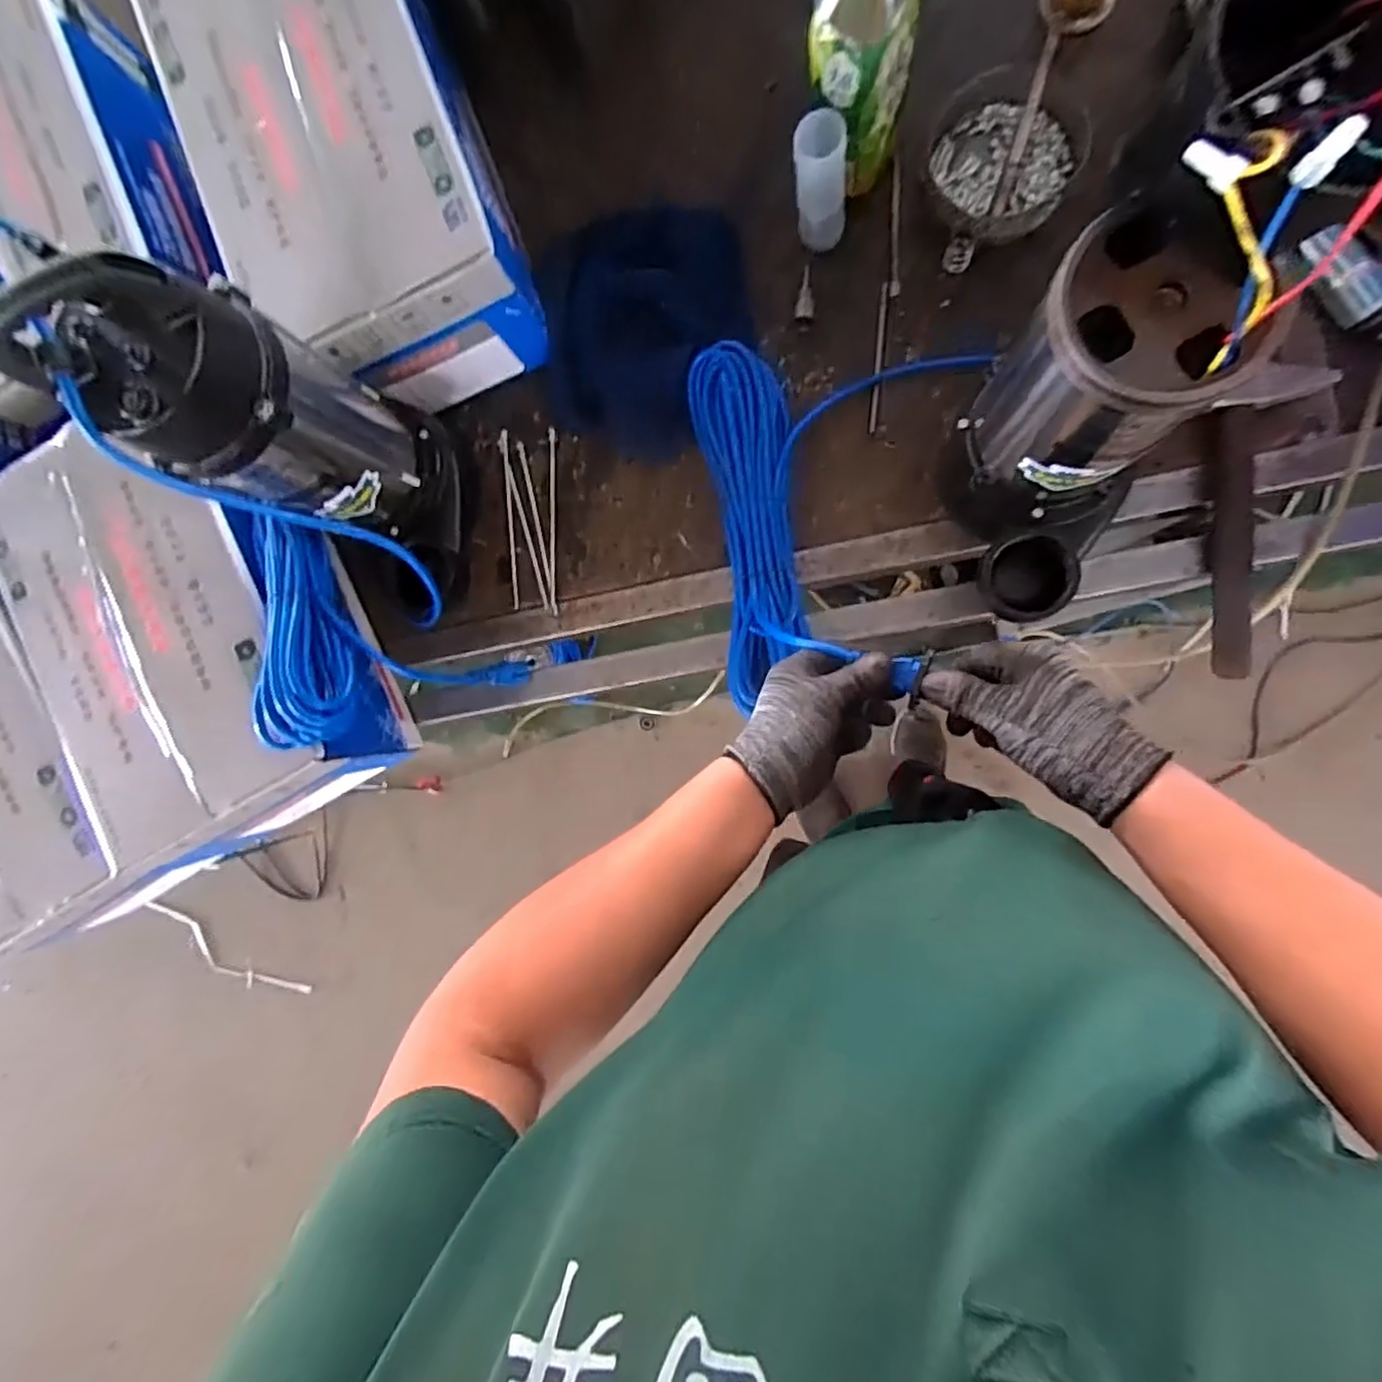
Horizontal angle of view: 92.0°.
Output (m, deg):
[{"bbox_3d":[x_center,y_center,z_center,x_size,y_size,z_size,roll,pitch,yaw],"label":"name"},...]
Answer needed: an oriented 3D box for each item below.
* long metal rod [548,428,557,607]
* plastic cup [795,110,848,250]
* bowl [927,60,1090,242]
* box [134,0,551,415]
[{"bbox_3d":[-0.149,-0.187,0.721,0.007,0.005,0.189,-1,90,9],"label":"long metal rod"},{"bbox_3d":[0.121,-0.468,0.620,0.045,0.112,0.045,0,90,9],"label":"plastic cup"},{"bbox_3d":[0.299,-0.508,0.632,0.137,0.042,0.151,-13,88,9],"label":"bowl"},{"bbox_3d":[-0.322,-0.502,0.651,0.236,0.153,0.396,-22,87,8],"label":"box"}]

